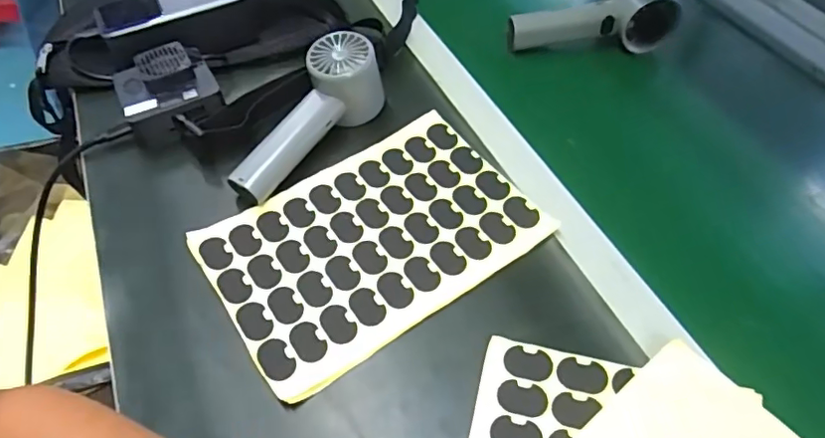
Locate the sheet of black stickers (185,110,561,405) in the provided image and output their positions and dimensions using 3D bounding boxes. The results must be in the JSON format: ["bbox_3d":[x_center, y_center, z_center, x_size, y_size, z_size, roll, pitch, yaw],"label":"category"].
[{"bbox_3d":[-0.028,0.013,0.400,0.218,0.006,0.149,-30,58,-18],"label":"sheet of black stickers"}]

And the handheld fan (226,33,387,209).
[{"bbox_3d":[-0.084,-0.076,0.448,0.049,0.053,0.153,30,71,21],"label":"handheld fan"}]

